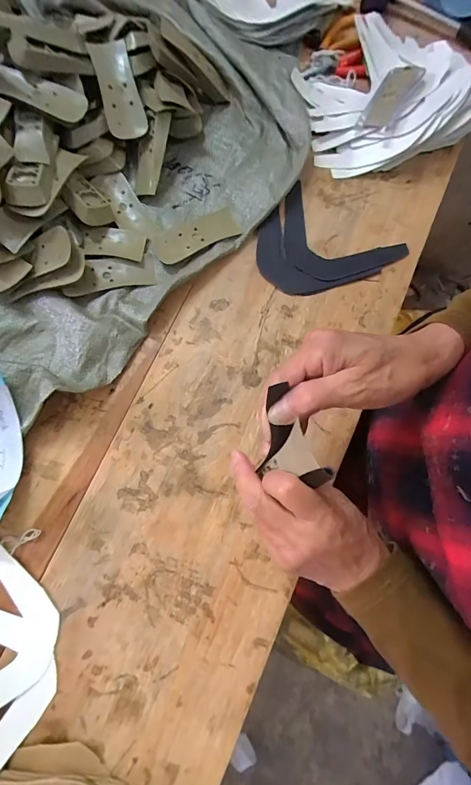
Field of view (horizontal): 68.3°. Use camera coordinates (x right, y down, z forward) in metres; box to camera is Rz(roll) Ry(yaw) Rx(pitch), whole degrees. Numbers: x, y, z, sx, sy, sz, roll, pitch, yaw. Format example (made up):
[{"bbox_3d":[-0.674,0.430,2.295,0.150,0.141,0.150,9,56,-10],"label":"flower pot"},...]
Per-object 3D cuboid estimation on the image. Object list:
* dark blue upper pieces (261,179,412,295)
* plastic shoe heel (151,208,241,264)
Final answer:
[{"bbox_3d":[0.101,-0.170,0.423,0.157,0.011,0.133,38,81,9],"label":"dark blue upper pieces"},{"bbox_3d":[-0.048,-0.194,0.426,0.105,0.014,0.044,-28,79,-4],"label":"plastic shoe heel"}]

